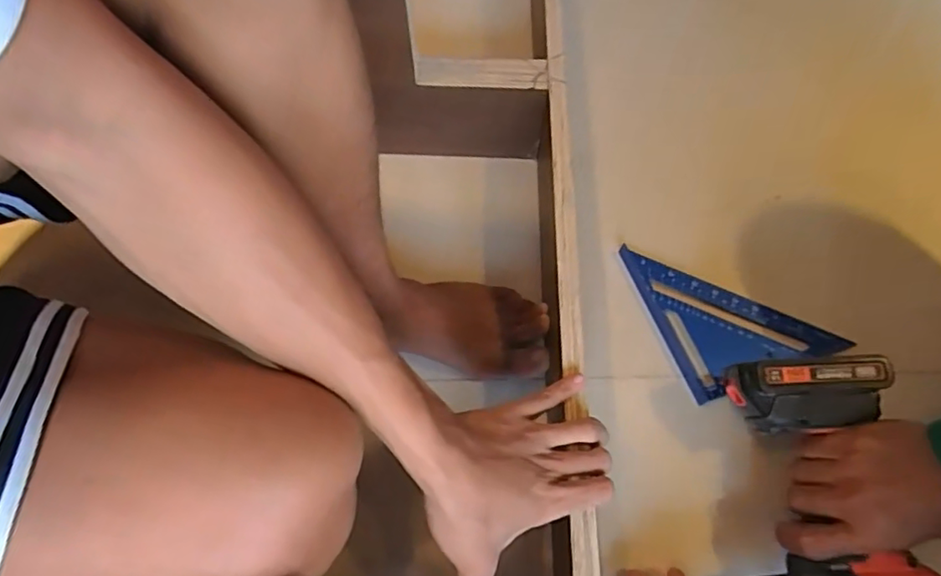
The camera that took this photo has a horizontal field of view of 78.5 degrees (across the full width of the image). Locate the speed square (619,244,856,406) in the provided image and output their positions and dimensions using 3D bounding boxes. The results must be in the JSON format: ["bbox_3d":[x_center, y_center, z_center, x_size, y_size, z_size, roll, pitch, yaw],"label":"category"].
[{"bbox_3d":[0.250,0.053,0.586,0.230,0.020,0.120,24,69,11],"label":"speed square"}]

